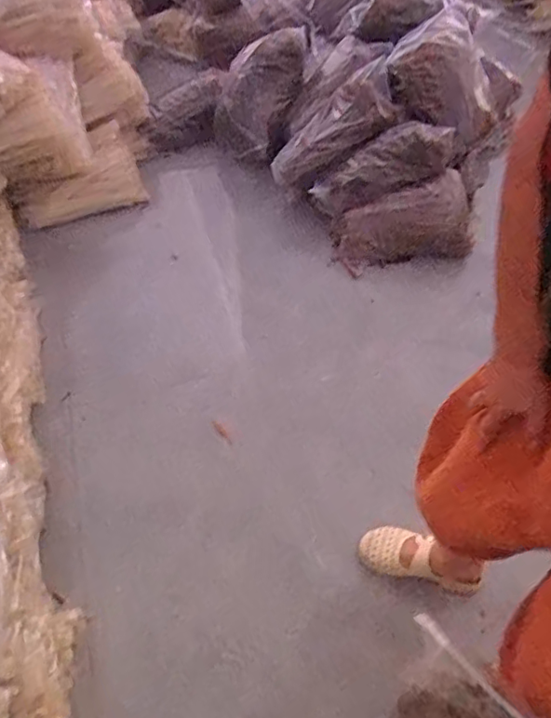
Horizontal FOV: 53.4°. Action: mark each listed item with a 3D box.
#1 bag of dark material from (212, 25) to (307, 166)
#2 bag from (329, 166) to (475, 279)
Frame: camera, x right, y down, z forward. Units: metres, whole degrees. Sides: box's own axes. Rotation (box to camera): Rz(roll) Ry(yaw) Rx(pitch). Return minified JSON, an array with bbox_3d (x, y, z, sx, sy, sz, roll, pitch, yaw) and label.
[{"bbox_3d":[-0.033,-0.863,1.724,0.178,0.153,0.443,25,83,13],"label":"bag of dark material"},{"bbox_3d":[0.366,-0.388,1.595,0.395,0.233,0.066,-14,14,-6],"label":"bag"}]

